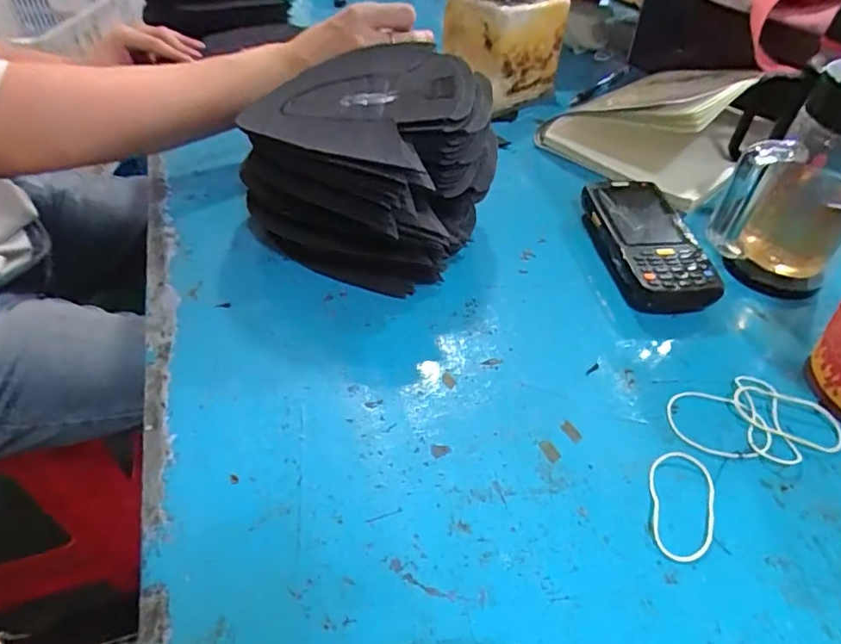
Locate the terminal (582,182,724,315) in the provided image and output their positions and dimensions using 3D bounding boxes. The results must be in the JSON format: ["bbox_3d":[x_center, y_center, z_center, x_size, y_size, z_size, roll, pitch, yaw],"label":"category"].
[{"bbox_3d":[0.186,-0.067,0.447,0.071,0.028,0.142,-1,45,-4],"label":"terminal"}]

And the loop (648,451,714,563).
[{"bbox_3d":[0.145,0.100,0.300,0.036,0.004,0.068,19,47,15],"label":"loop"}]

